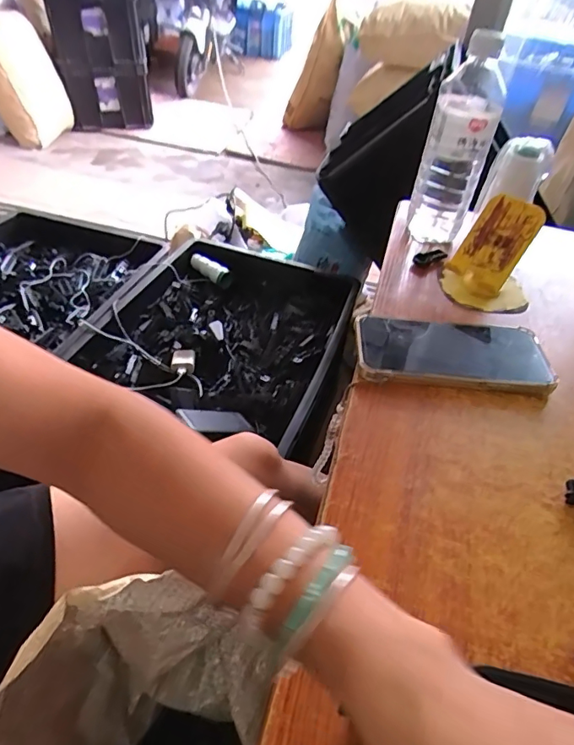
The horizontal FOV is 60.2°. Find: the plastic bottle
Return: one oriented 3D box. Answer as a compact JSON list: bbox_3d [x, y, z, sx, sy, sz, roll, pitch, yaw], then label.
[{"bbox_3d":[0.187,-0.242,0.553,0.068,0.213,0.058,16,44,9],"label":"plastic bottle"}]

